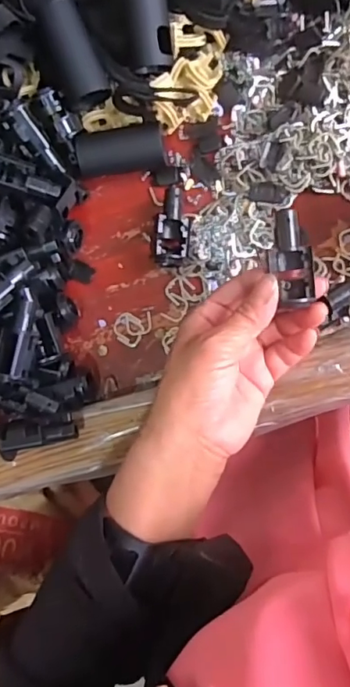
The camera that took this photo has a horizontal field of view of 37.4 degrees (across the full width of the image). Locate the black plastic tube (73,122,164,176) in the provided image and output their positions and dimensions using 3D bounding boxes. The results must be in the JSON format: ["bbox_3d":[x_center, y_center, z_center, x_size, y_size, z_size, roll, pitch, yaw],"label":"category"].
[{"bbox_3d":[-0.037,-0.136,0.369,0.060,0.027,0.030,-5,89,9],"label":"black plastic tube"}]

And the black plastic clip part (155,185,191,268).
[{"bbox_3d":[0.000,-0.083,0.364,0.021,0.026,0.058,3,90,9],"label":"black plastic clip part"}]

